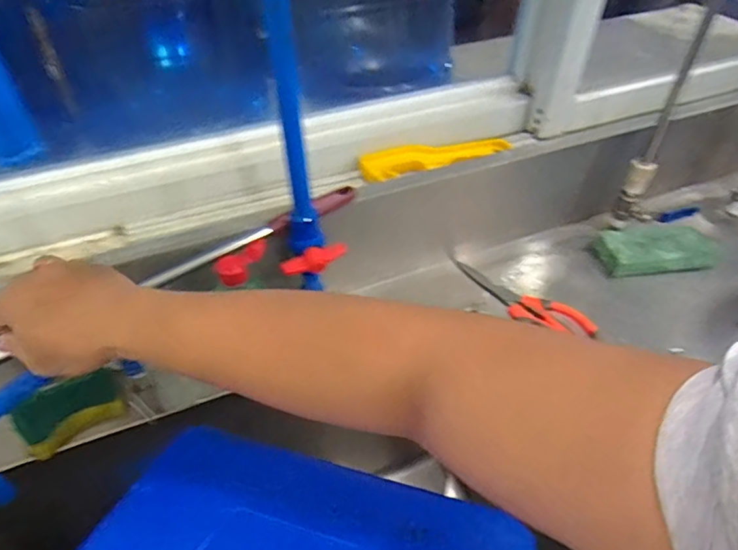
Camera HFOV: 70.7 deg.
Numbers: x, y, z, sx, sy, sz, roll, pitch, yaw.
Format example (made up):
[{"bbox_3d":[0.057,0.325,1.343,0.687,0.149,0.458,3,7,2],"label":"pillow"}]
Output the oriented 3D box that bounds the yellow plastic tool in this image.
[{"bbox_3d":[0.085,-0.151,0.666,0.196,0.020,0.052,-14,47,-15],"label":"yellow plastic tool"}]

